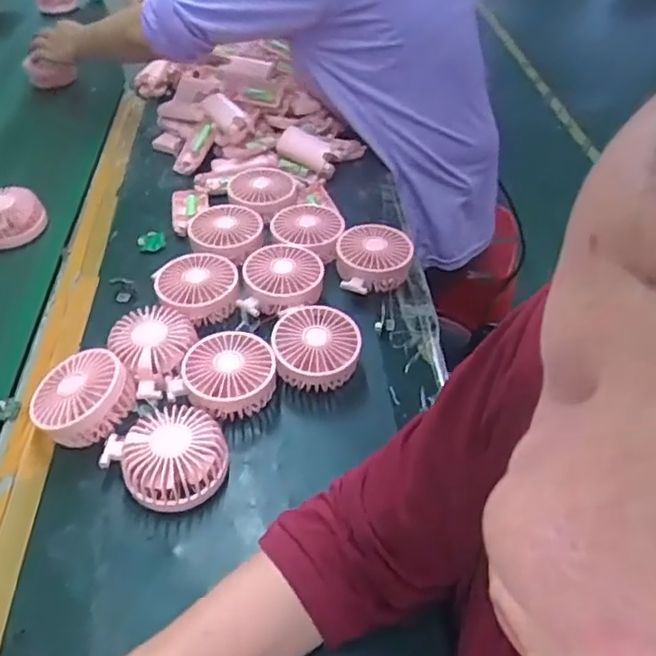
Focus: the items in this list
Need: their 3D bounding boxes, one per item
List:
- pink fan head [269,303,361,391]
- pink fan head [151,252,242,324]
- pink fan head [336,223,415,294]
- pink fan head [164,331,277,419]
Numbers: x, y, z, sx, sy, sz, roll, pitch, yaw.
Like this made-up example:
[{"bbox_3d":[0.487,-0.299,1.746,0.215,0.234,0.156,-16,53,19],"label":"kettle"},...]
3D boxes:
[{"bbox_3d":[-0.012,0.020,0.627,0.083,0.041,0.078,-1,44,1],"label":"pink fan head"},{"bbox_3d":[-0.142,-0.043,0.686,0.087,0.038,0.084,-25,49,-22],"label":"pink fan head"},{"bbox_3d":[0.054,-0.079,0.727,0.083,0.048,0.101,5,45,7],"label":"pink fan head"},{"bbox_3d":[-0.099,0.044,0.604,0.098,0.035,0.089,15,47,16],"label":"pink fan head"}]

